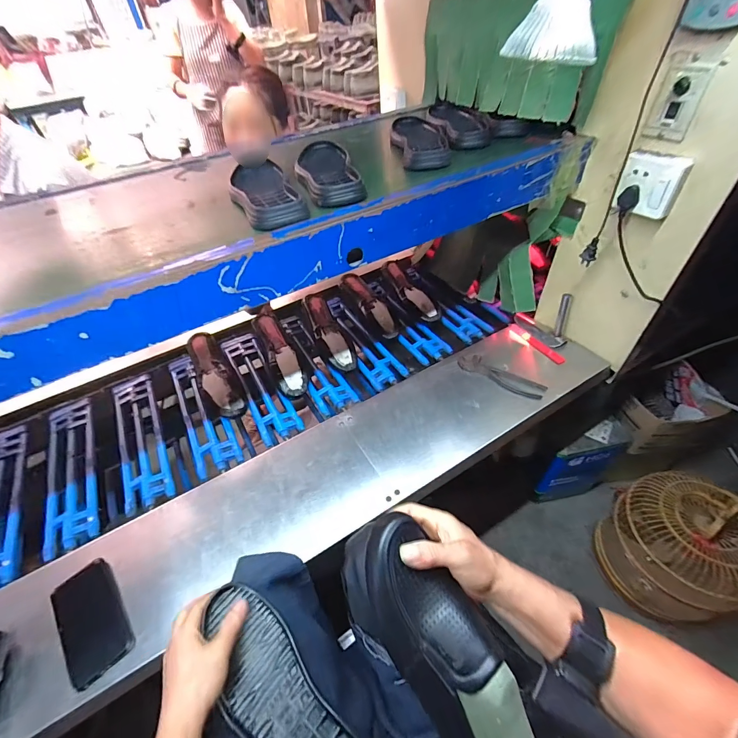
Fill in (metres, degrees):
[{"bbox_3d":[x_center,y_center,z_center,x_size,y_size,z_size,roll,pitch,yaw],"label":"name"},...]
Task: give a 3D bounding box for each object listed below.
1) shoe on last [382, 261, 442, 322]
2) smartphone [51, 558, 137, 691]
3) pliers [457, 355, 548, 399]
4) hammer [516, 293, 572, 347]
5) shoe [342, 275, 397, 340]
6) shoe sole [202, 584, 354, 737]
[{"bbox_3d":[0.124,-0.237,1.080,0.074,0.071,0.247,-26,50,-17],"label":"shoe on last"},{"bbox_3d":[-0.412,0.372,0.533,0.084,0.015,0.156,-35,54,-24],"label":"smartphone"},{"bbox_3d":[0.298,0.016,0.810,0.192,0.025,0.056,25,54,25],"label":"pliers"},{"bbox_3d":[0.430,-0.135,0.877,0.055,0.118,0.146,-26,50,-18],"label":"hammer"},{"bbox_3d":[0.006,-0.175,1.038,0.073,0.084,0.265,-27,51,-18],"label":"shoe"},{"bbox_3d":[-0.103,0.376,0.401,0.090,0.031,0.271,-37,57,-25],"label":"shoe sole"}]

